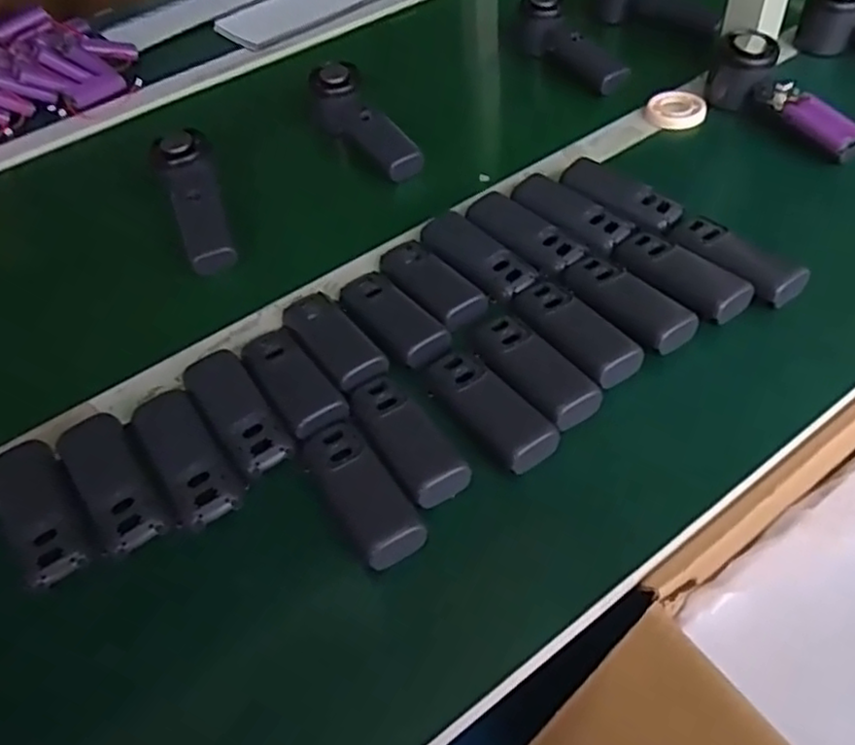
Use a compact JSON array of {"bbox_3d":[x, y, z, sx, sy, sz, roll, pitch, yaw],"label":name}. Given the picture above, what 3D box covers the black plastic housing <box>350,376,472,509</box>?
[{"bbox_3d":[-0.017,0.041,0.454,0.041,0.020,0.103,-29,54,-17],"label":"black plastic housing"}]

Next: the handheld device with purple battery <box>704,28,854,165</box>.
[{"bbox_3d":[0.332,-0.257,0.640,0.045,0.053,0.163,-30,54,-18],"label":"handheld device with purple battery"}]

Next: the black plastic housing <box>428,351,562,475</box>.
[{"bbox_3d":[0.042,0.022,0.467,0.041,0.018,0.106,-29,54,-17],"label":"black plastic housing"}]

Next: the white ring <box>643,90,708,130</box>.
[{"bbox_3d":[0.246,-0.261,0.689,0.056,0.014,0.056,-3,50,3],"label":"white ring"}]

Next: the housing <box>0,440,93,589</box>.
[{"bbox_3d":[-0.254,0.089,0.454,0.046,0.019,0.110,-34,55,-21],"label":"housing"}]

